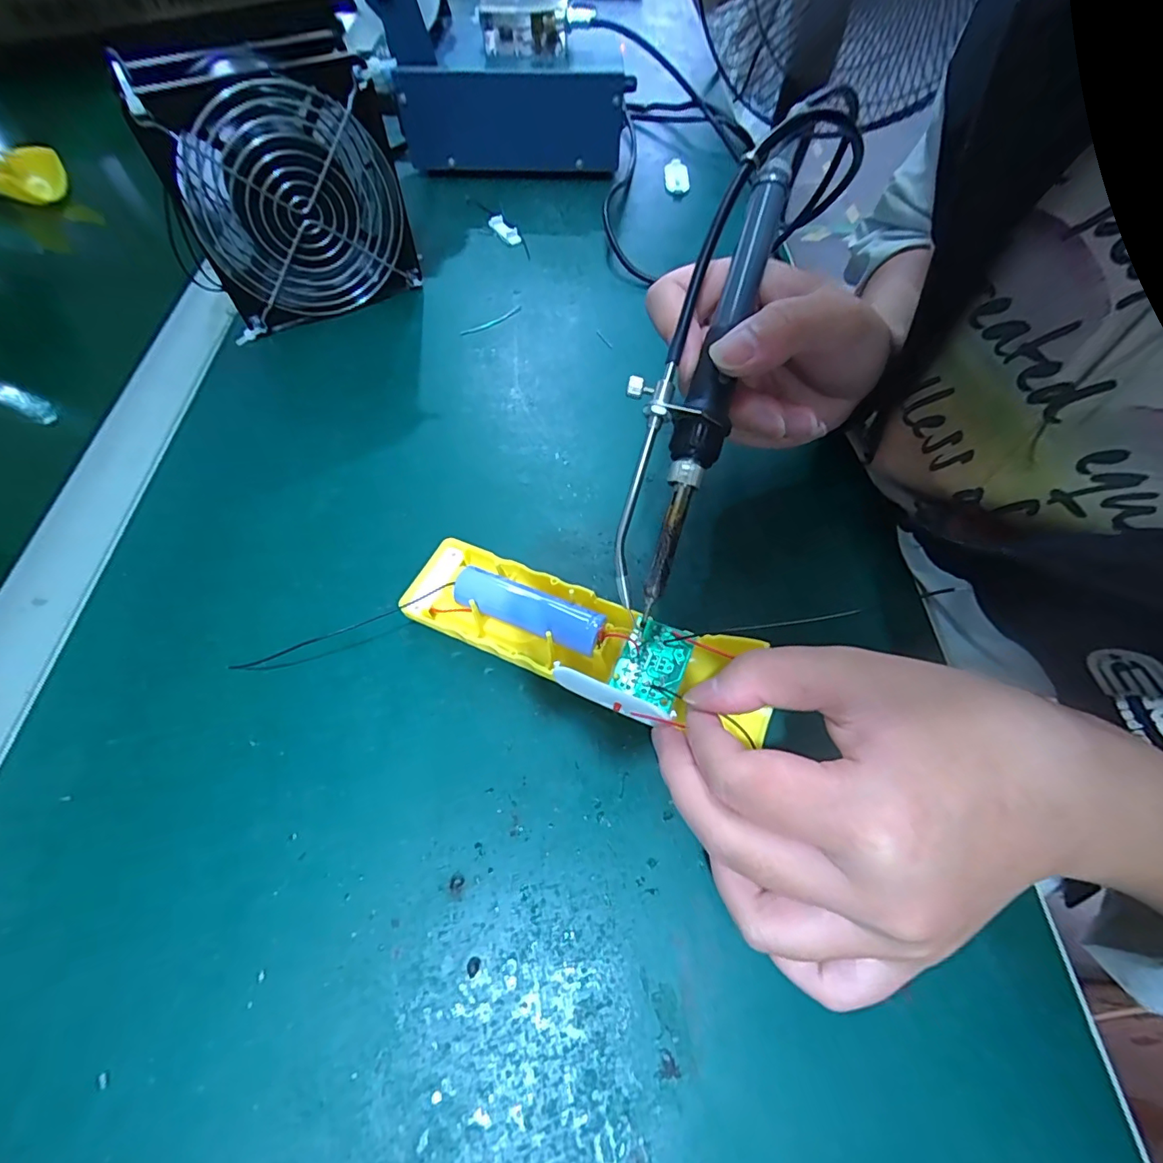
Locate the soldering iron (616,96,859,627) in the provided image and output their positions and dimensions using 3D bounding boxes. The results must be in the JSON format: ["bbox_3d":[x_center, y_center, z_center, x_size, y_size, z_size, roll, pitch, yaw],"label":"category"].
[{"bbox_3d":[0.053,-0.090,0.196,0.046,0.020,0.213,20,88,9],"label":"soldering iron"}]

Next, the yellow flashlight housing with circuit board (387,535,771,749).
[{"bbox_3d":[-0.002,0.024,0.217,0.159,0.031,0.046,20,60,16],"label":"yellow flashlight housing with circuit board"}]

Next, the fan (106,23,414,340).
[{"bbox_3d":[-0.170,-0.228,0.307,0.124,0.125,0.038,-26,64,-17],"label":"fan"}]

